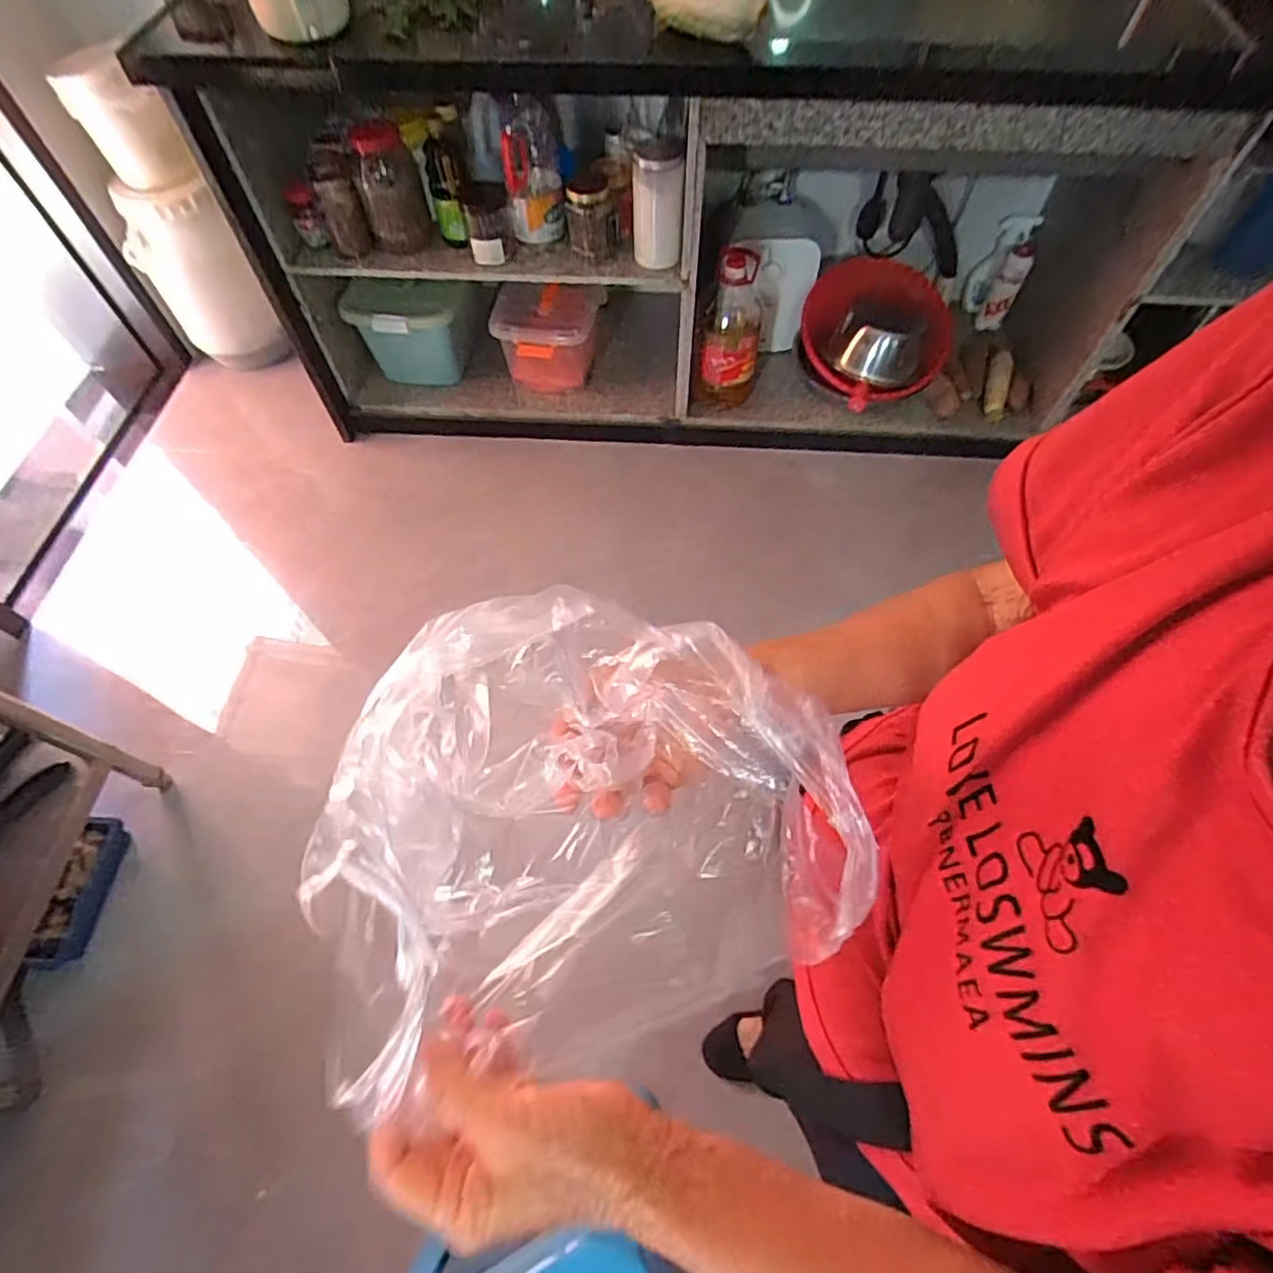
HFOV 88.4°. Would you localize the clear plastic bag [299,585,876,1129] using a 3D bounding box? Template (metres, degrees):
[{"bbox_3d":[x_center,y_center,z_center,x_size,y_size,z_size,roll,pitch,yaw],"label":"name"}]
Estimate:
[{"bbox_3d":[-0.014,0.091,0.332,0.227,0.152,0.193,-11,61,-5],"label":"clear plastic bag"}]

